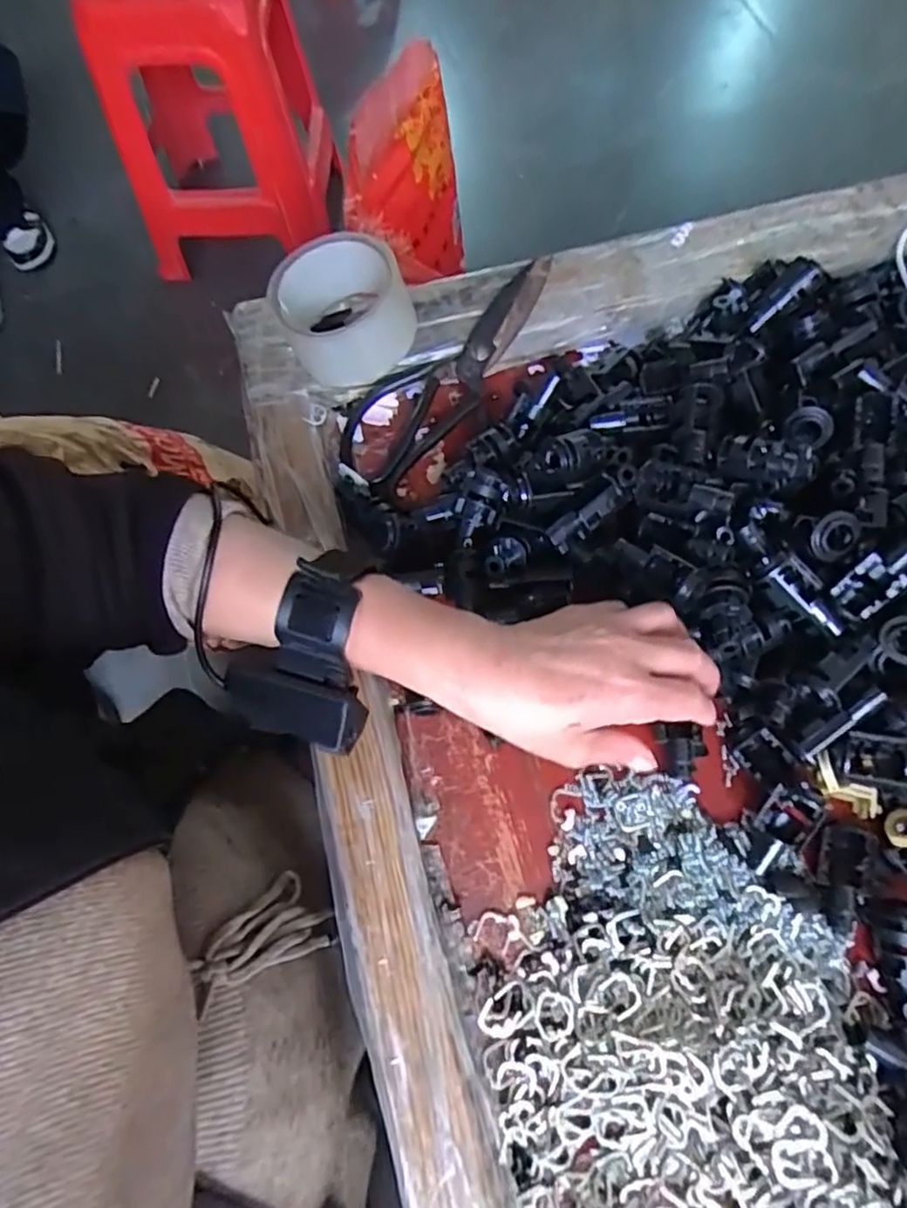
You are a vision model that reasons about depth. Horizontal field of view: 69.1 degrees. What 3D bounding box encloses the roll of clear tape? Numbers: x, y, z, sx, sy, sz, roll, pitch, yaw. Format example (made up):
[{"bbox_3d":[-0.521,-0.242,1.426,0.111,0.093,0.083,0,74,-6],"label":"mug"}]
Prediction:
[{"bbox_3d":[-0.075,-0.197,0.438,0.073,0.065,0.084,-32,70,-10],"label":"roll of clear tape"}]

